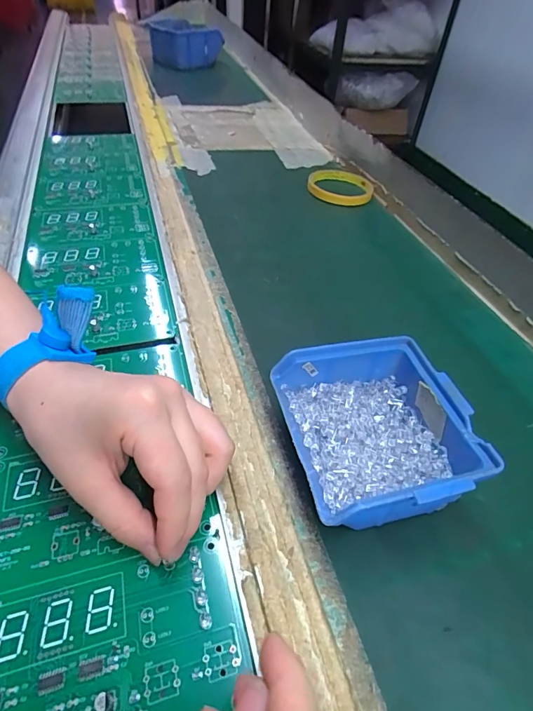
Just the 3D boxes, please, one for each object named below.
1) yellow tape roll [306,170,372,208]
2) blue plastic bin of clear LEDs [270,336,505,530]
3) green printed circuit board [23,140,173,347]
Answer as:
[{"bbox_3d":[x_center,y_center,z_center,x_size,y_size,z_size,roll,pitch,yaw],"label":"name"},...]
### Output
[{"bbox_3d":[0.100,-0.224,0.537,0.085,0.013,0.081,2,46,-2],"label":"yellow tape roll"},{"bbox_3d":[0.061,0.045,0.239,0.092,0.050,0.102,-9,47,-12],"label":"blue plastic bin of clear LEDs"},{"bbox_3d":[-0.204,-0.168,0.471,0.122,0.011,0.468,-11,48,-14],"label":"green printed circuit board"}]

